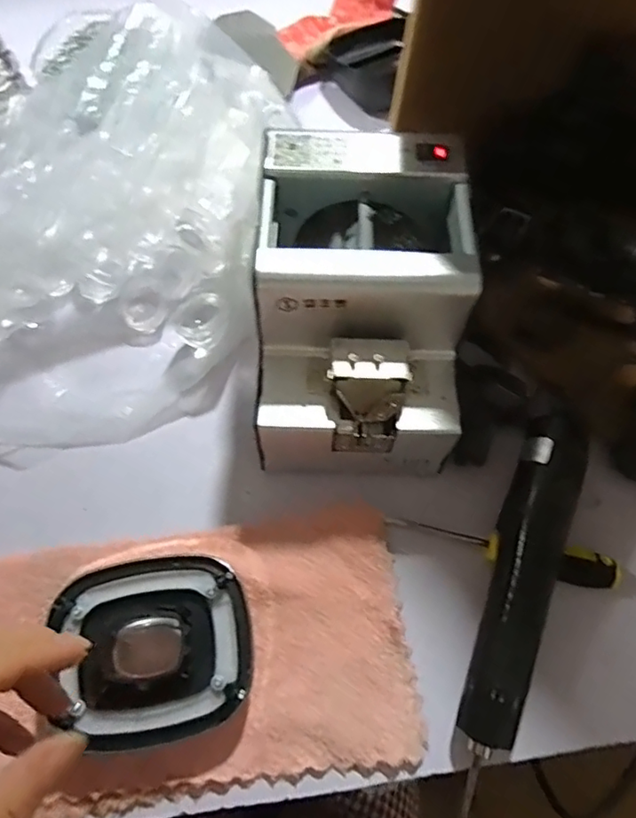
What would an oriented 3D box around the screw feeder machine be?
[{"bbox_3d":[0.025,-0.062,0.378,0.125,0.140,0.174,3,63,0],"label":"screw feeder machine"}]

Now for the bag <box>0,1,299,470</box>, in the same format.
[{"bbox_3d":[-0.162,-0.145,0.442,0.245,0.106,0.361,4,63,1],"label":"bag"}]

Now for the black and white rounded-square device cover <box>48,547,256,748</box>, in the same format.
[{"bbox_3d":[-0.093,0.136,0.330,0.103,0.032,0.100,-14,68,-6],"label":"black and white rounded-square device cover"}]

